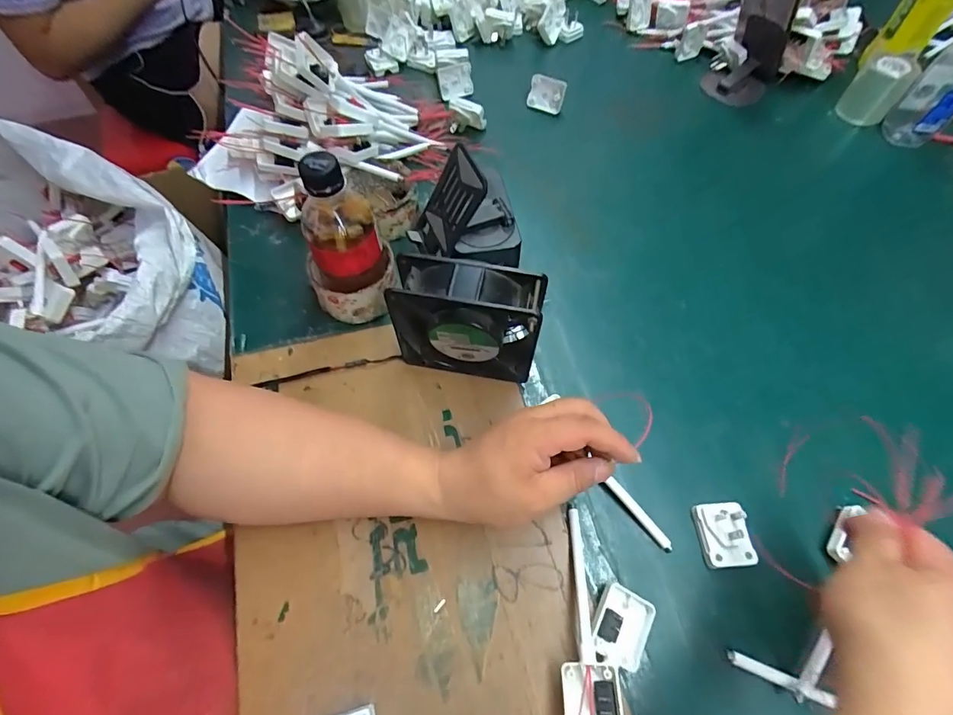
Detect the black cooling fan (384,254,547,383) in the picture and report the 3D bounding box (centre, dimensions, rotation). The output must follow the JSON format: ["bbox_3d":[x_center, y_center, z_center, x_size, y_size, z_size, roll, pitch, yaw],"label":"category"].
[{"bbox_3d":[-0.007,-0.028,0.382,0.118,0.121,0.041,12,63,7],"label":"black cooling fan"}]

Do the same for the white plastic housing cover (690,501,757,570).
[{"bbox_3d":[0.200,0.142,0.358,0.037,0.019,0.048,-6,63,-3],"label":"white plastic housing cover"}]

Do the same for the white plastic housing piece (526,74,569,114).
[{"bbox_3d":[0.098,-0.366,0.622,0.050,0.042,0.009,20,43,10],"label":"white plastic housing piece"}]

